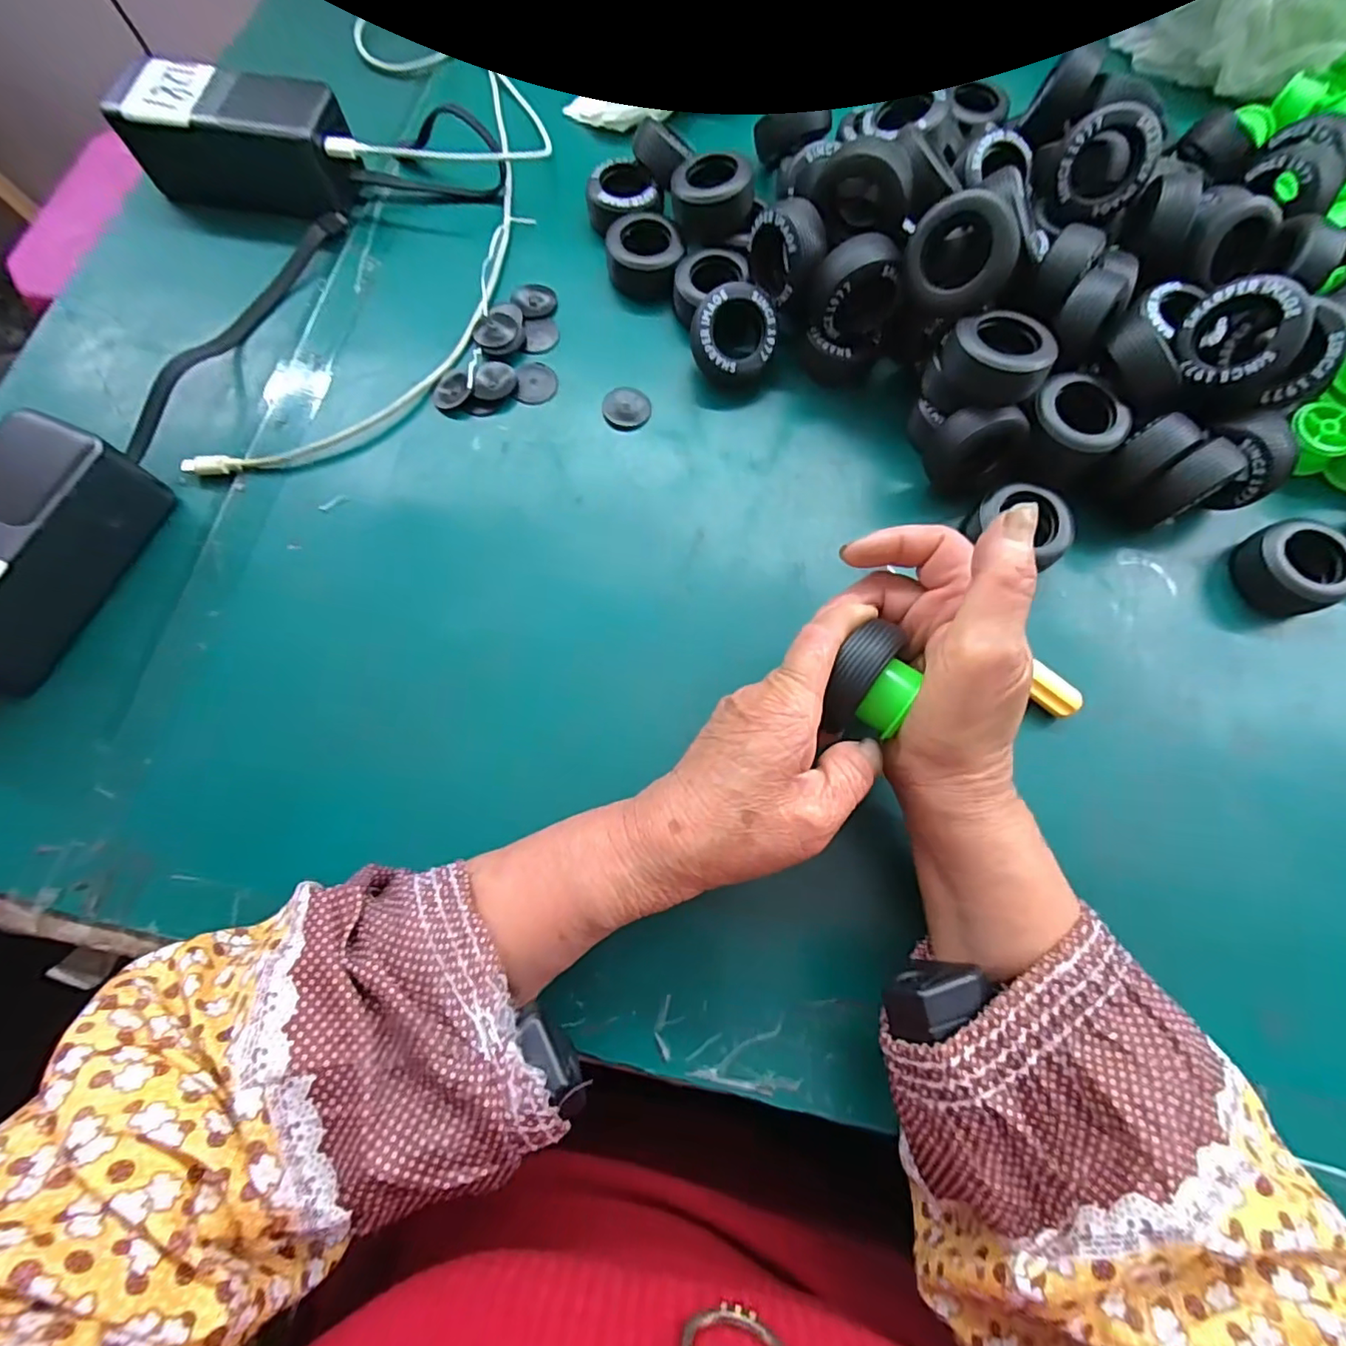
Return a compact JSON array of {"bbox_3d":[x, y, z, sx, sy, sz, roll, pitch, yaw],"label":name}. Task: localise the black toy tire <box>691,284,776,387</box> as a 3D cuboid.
[{"bbox_3d":[0.035,-0.194,0.334,0.048,0.024,0.048,8,106,-10],"label":"black toy tire"}]

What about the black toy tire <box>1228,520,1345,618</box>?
[{"bbox_3d":[0.327,-0.055,0.306,0.039,0.029,0.047,-18,75,-5],"label":"black toy tire"}]

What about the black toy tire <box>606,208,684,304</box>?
[{"bbox_3d":[-0.017,-0.261,0.364,0.045,0.027,0.041,9,74,2],"label":"black toy tire"}]

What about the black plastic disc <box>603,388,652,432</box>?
[{"bbox_3d":[-0.027,-0.157,0.343,0.028,0.005,0.030,0,74,0],"label":"black plastic disc"}]

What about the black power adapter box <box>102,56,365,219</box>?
[{"bbox_3d":[-0.273,-0.342,0.372,0.130,0.049,0.055,8,74,2],"label":"black power adapter box"}]

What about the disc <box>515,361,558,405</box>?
[{"bbox_3d":[-0.082,-0.174,0.347,0.024,0.004,0.028,2,74,0],"label":"disc"}]

